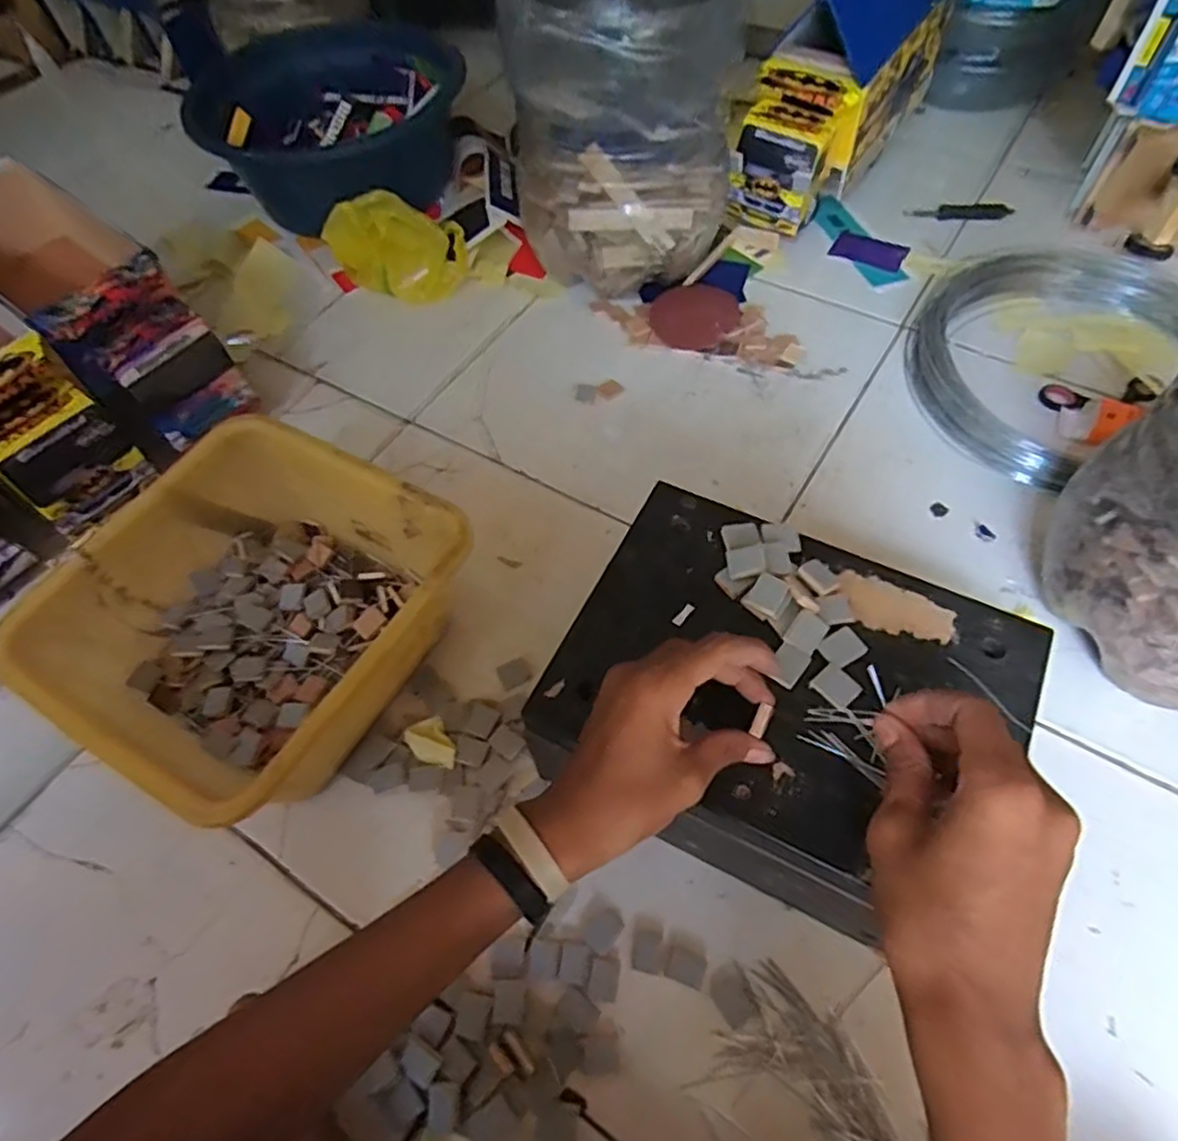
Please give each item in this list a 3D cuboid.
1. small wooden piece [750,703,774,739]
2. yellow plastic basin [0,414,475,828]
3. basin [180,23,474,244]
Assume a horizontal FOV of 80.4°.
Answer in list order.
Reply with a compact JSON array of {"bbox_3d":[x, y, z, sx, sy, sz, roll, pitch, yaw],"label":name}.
[{"bbox_3d":[0.099,0.085,0.397,0.008,0.004,0.018,28,72,14],"label":"small wooden piece"},{"bbox_3d":[-0.251,0.039,0.561,0.262,0.124,0.272,24,63,17],"label":"yellow plastic basin"},{"bbox_3d":[-0.329,-0.579,0.924,0.283,0.137,0.280,26,63,18],"label":"basin"}]

